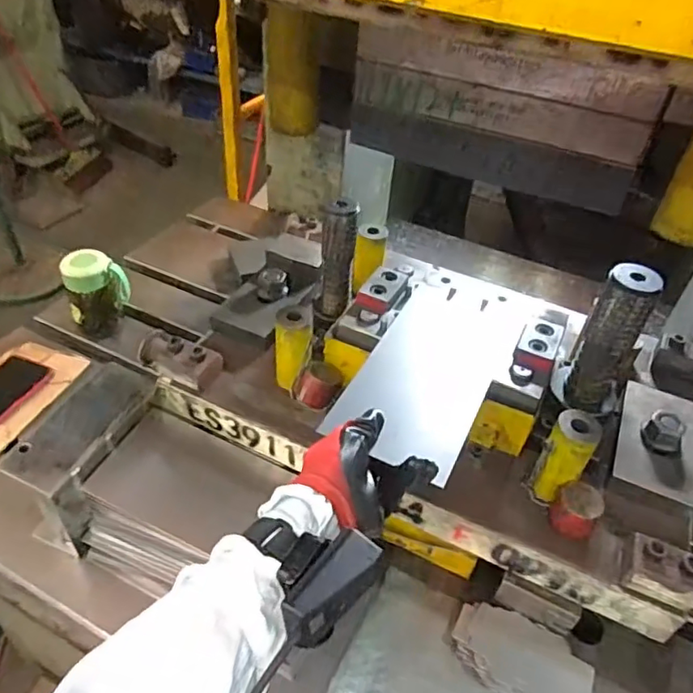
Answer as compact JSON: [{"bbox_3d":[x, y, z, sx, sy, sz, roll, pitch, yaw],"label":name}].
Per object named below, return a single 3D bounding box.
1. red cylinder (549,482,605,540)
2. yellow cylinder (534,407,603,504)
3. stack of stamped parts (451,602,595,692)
[{"bbox_3d":[0.214,0.153,0.543,0.039,0.039,0.039,27,46,23],"label":"red cylinder"},{"bbox_3d":[0.207,0.105,0.554,0.042,0.086,0.045,28,46,23],"label":"yellow cylinder"},{"bbox_3d":[0.167,0.306,0.564,0.131,0.040,0.072,24,45,20],"label":"stack of stamped parts"}]

